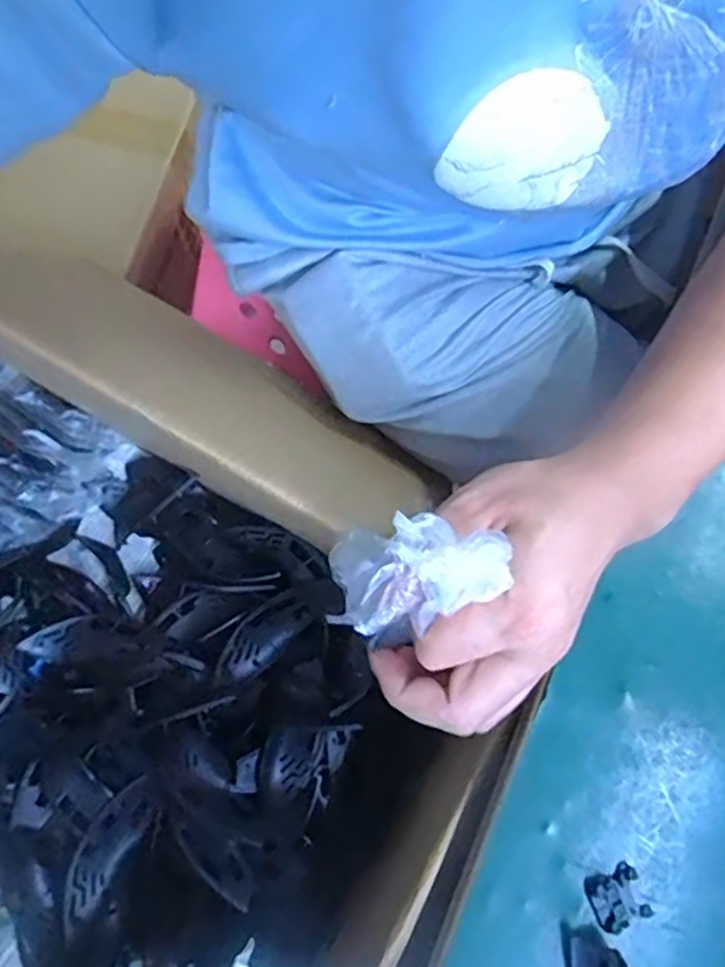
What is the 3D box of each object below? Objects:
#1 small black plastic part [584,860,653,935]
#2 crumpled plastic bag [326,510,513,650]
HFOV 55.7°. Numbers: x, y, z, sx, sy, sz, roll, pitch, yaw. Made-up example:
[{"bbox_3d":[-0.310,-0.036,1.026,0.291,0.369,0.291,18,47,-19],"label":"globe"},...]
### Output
[{"bbox_3d":[0.116,0.189,0.311,0.025,0.004,0.024,-23,79,-9],"label":"small black plastic part"},{"bbox_3d":[0.017,0.040,0.294,0.030,0.094,0.051,21,66,-38],"label":"crumpled plastic bag"}]

